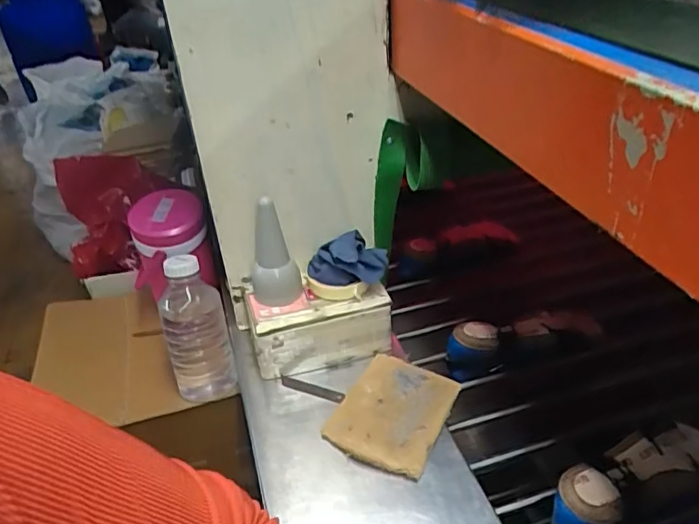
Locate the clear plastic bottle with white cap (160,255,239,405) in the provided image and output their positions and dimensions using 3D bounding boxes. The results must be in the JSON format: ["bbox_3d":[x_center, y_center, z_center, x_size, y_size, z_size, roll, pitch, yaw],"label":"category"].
[{"bbox_3d":[-0.231,0.105,0.837,0.092,0.219,0.086,-15,37,-15],"label":"clear plastic bottle with white cap"}]

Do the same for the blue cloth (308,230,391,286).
[{"bbox_3d":[-0.004,-0.007,0.768,0.107,0.056,0.066,-8,35,-6],"label":"blue cloth"}]

